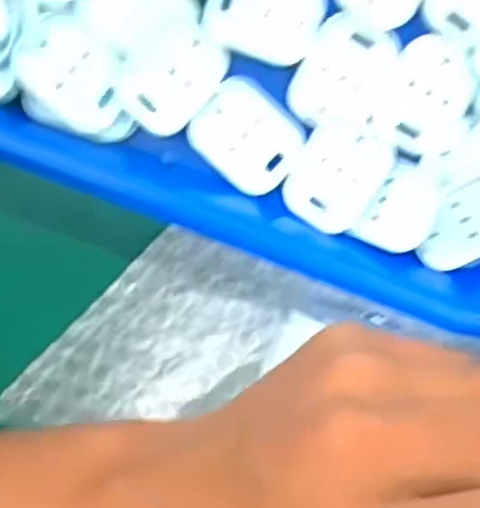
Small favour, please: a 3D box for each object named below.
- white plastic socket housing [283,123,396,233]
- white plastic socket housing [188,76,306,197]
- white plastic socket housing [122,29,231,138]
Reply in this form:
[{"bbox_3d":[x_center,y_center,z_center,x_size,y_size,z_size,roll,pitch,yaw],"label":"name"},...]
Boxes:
[{"bbox_3d":[0.035,-0.028,0.250,0.029,0.007,0.038,29,97,-2],"label":"white plastic socket housing"},{"bbox_3d":[0.003,-0.042,0.252,0.037,0.004,0.031,41,96,-3],"label":"white plastic socket housing"},{"bbox_3d":[-0.023,-0.063,0.248,0.038,0.005,0.028,-44,100,-4],"label":"white plastic socket housing"}]

